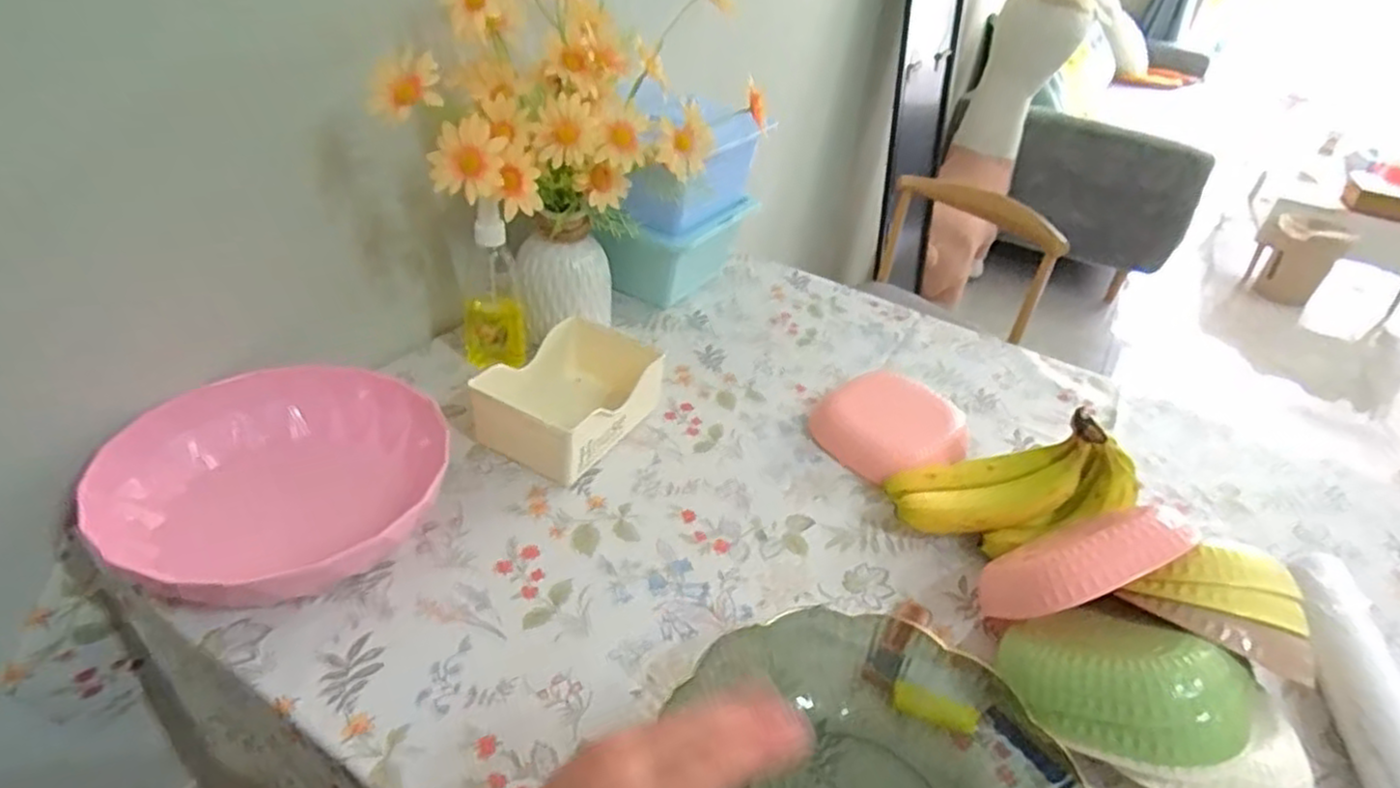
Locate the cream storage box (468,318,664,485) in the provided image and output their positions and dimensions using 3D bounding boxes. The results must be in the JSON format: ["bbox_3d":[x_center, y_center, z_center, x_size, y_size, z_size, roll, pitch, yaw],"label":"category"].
[{"bbox_3d":[-0.119,0.001,0.690,0.110,0.072,0.162,24,39,21],"label":"cream storage box"}]

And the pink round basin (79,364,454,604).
[{"bbox_3d":[-0.318,0.065,0.558,0.210,0.065,0.224,5,36,-4],"label":"pink round basin"}]

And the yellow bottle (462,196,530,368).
[{"bbox_3d":[-0.210,-0.102,0.742,0.064,0.169,0.069,-4,37,-16],"label":"yellow bottle"}]

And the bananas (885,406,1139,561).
[{"bbox_3d":[0.257,0.075,0.611,0.190,0.088,0.075,-12,34,11],"label":"bananas"}]

